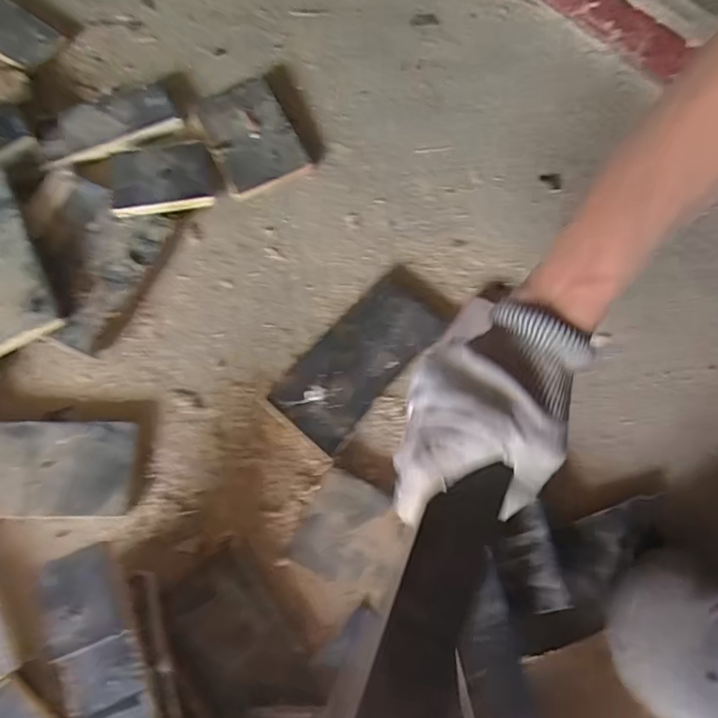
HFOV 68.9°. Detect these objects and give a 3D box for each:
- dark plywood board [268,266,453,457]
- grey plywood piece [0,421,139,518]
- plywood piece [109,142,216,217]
[{"bbox_3d":[0.004,-0.005,0.504,0.081,0.016,0.185,40,74,10],"label":"dark plywood board"},{"bbox_3d":[-0.271,0.095,0.457,0.140,0.014,0.080,1,71,-2],"label":"grey plywood piece"},{"bbox_3d":[-0.203,-0.187,0.534,0.099,0.013,0.079,-11,72,-6],"label":"plywood piece"}]

